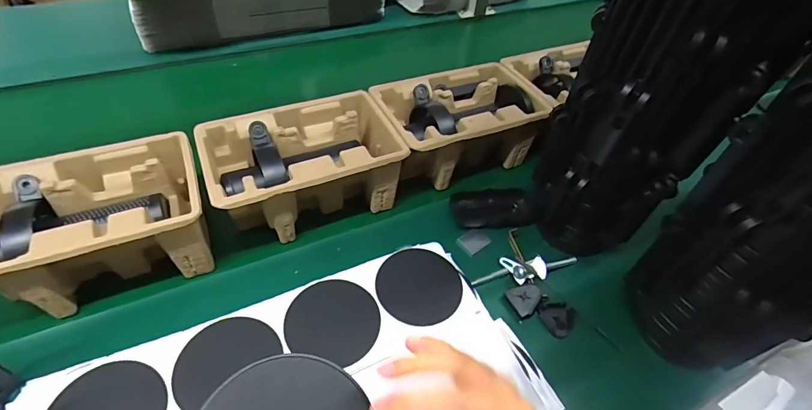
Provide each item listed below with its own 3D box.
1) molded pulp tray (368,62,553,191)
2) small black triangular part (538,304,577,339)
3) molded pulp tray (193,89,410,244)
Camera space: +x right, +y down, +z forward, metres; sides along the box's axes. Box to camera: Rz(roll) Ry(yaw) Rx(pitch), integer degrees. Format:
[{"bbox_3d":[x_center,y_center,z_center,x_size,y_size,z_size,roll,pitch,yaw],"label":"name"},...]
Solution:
[{"bbox_3d":[0.074,-0.119,0.593,0.223,0.086,0.153,-17,54,-20],"label":"molded pulp tray"},{"bbox_3d":[0.173,0.127,0.459,0.037,0.009,0.037,-15,51,-18],"label":"small black triangular part"},{"bbox_3d":[-0.127,-0.047,0.522,0.245,0.098,0.141,-17,54,-20],"label":"molded pulp tray"}]

